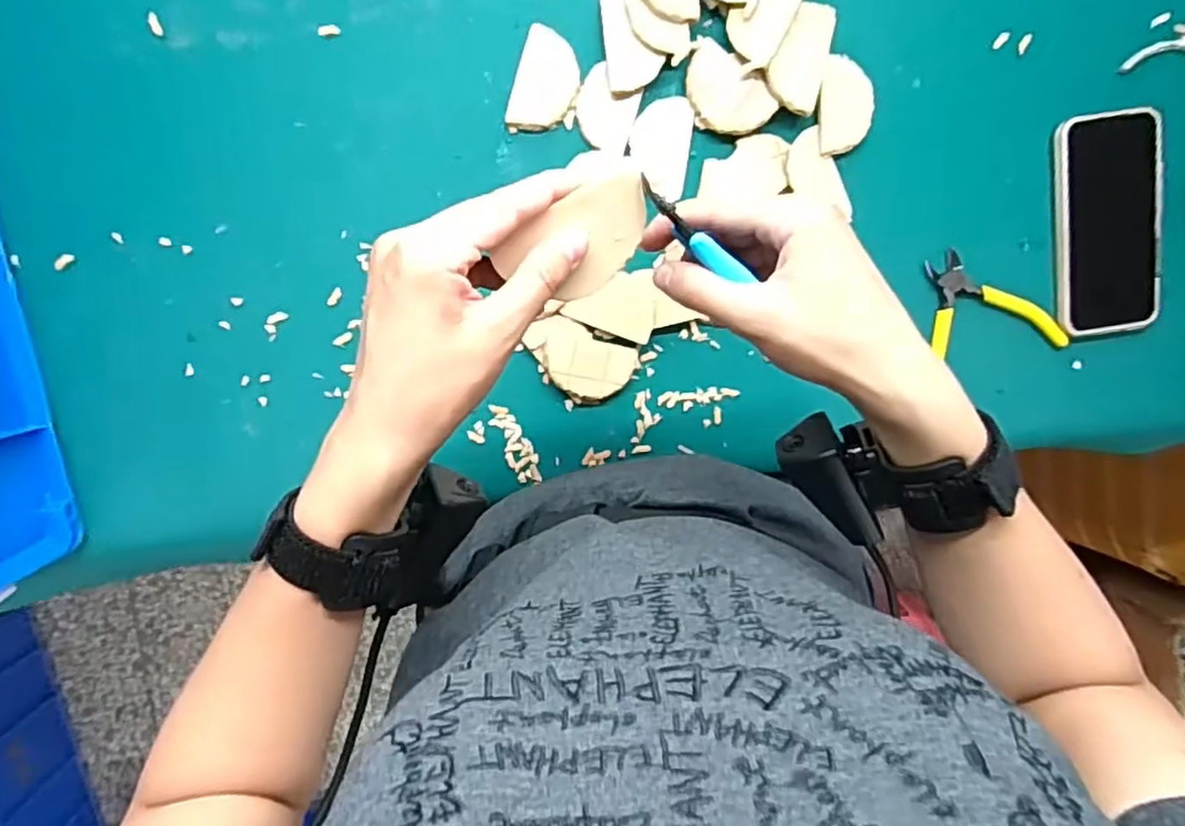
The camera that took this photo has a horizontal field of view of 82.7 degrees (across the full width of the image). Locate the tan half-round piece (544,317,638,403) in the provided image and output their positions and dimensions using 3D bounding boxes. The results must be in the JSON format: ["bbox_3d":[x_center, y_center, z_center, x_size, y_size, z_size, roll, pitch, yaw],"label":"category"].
[{"bbox_3d":[-0.005,-0.036,0.505,0.068,0.013,0.049,24,96,-7],"label":"tan half-round piece"}]

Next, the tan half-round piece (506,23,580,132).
[{"bbox_3d":[-0.032,-0.232,0.476,0.043,0.006,0.069,15,97,-6],"label":"tan half-round piece"}]

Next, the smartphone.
[{"bbox_3d":[0.398,-0.144,0.518,0.079,0.015,0.162,-8,99,-3],"label":"smartphone"}]

